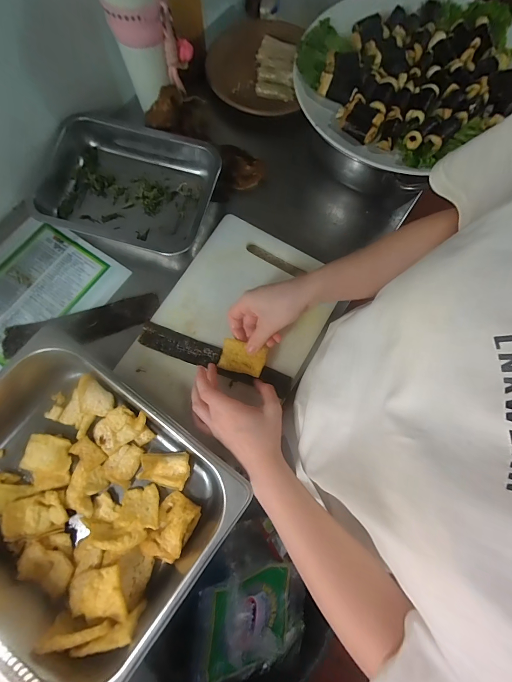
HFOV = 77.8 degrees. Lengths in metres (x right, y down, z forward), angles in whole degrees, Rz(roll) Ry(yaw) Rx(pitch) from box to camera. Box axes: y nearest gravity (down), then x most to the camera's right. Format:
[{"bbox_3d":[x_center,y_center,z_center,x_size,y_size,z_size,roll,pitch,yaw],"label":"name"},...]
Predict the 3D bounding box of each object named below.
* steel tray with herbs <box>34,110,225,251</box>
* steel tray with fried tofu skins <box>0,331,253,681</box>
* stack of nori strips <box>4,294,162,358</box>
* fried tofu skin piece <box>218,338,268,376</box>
[{"bbox_3d":[-0.201,-0.236,0.488,0.271,0.058,0.189,18,75,3],"label":"steel tray with herbs"},{"bbox_3d":[-0.204,0.178,0.362,0.312,0.061,0.257,36,76,8],"label":"steel tray with fried tofu skins"},{"bbox_3d":[-0.247,-0.023,0.449,0.213,0.009,0.052,-16,75,-6],"label":"stack of nori strips"},{"bbox_3d":[-0.017,0.022,0.417,0.059,0.007,0.040,14,89,13],"label":"fried tofu skin piece"}]

